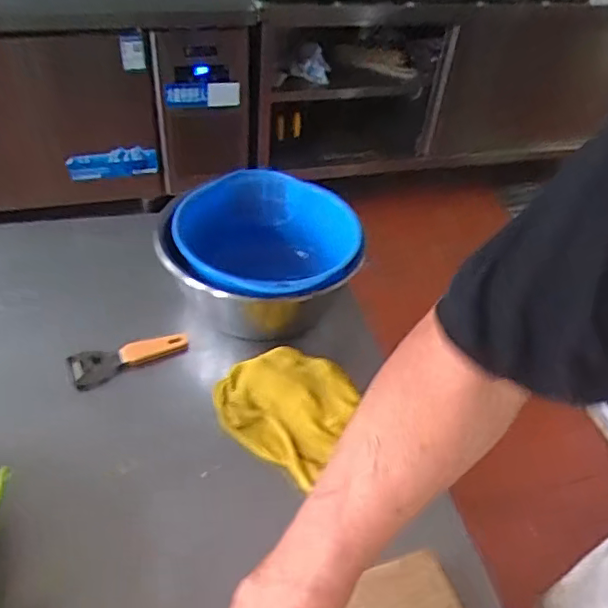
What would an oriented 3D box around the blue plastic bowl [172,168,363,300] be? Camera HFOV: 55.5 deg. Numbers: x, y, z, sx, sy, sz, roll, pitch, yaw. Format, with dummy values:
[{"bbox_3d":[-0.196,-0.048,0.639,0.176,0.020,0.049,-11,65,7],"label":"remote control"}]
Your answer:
[{"bbox_3d":[-0.049,-0.080,0.788,0.234,0.089,0.268,-2,43,-9],"label":"blue plastic bowl"}]

